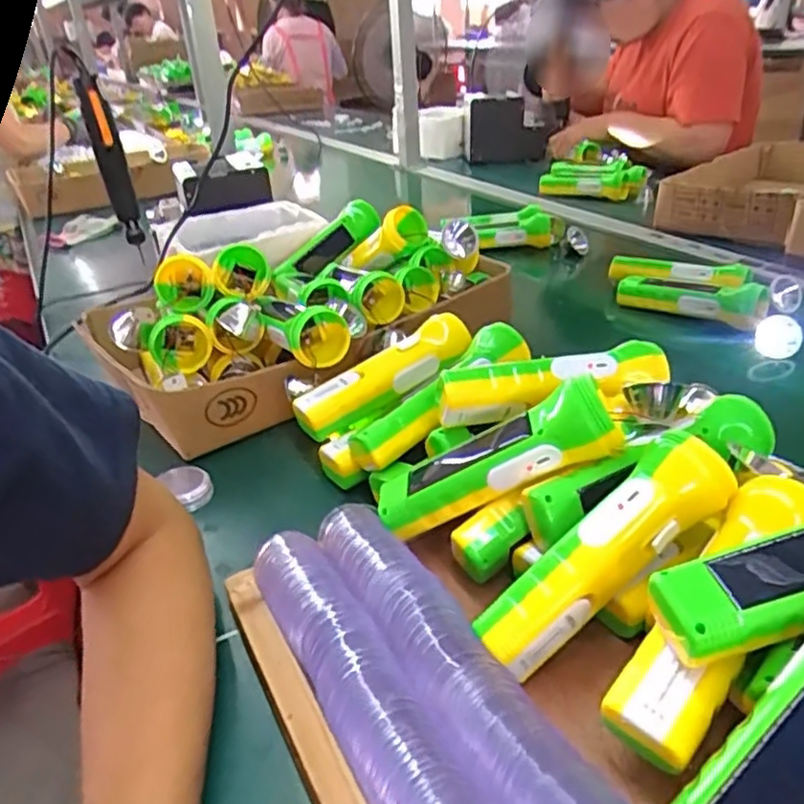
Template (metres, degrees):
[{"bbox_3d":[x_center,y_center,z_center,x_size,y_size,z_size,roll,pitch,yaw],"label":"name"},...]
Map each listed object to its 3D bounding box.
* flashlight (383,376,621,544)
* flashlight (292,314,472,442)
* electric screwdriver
[{"bbox_3d":[0.059,0.036,0.451,0.159,0.043,0.056,-28,22,21],"label":"flashlight"},{"bbox_3d":[-0.012,-0.023,0.592,0.170,0.041,0.050,-32,36,-14],"label":"flashlight"},{"bbox_3d":[-0.400,-0.325,0.950,0.043,0.230,0.040,-15,31,-20],"label":"electric screwdriver"}]

